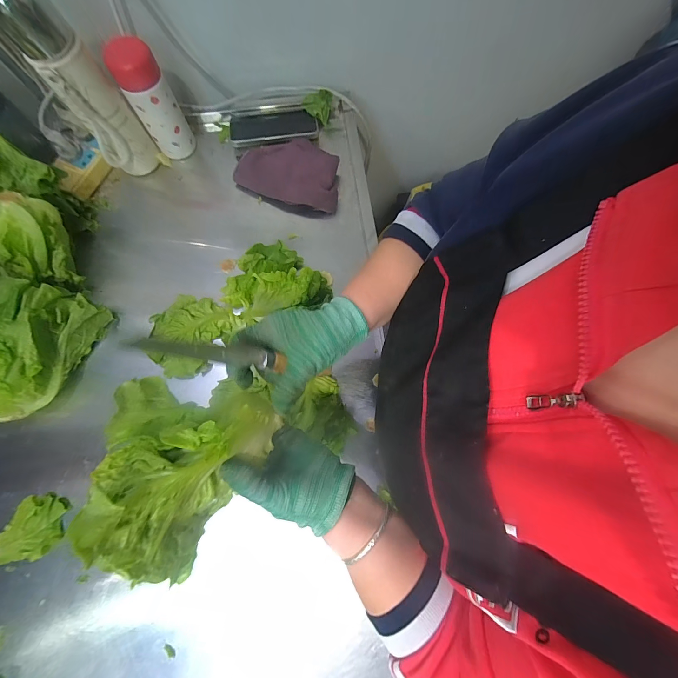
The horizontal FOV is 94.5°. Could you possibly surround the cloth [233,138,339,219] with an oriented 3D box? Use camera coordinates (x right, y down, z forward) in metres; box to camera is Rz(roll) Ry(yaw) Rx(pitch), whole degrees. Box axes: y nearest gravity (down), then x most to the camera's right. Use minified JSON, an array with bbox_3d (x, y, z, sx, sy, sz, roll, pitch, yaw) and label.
[{"bbox_3d":[-0.083,-0.298,0.553,0.188,0.047,0.121,18,77,5],"label":"cloth"}]

